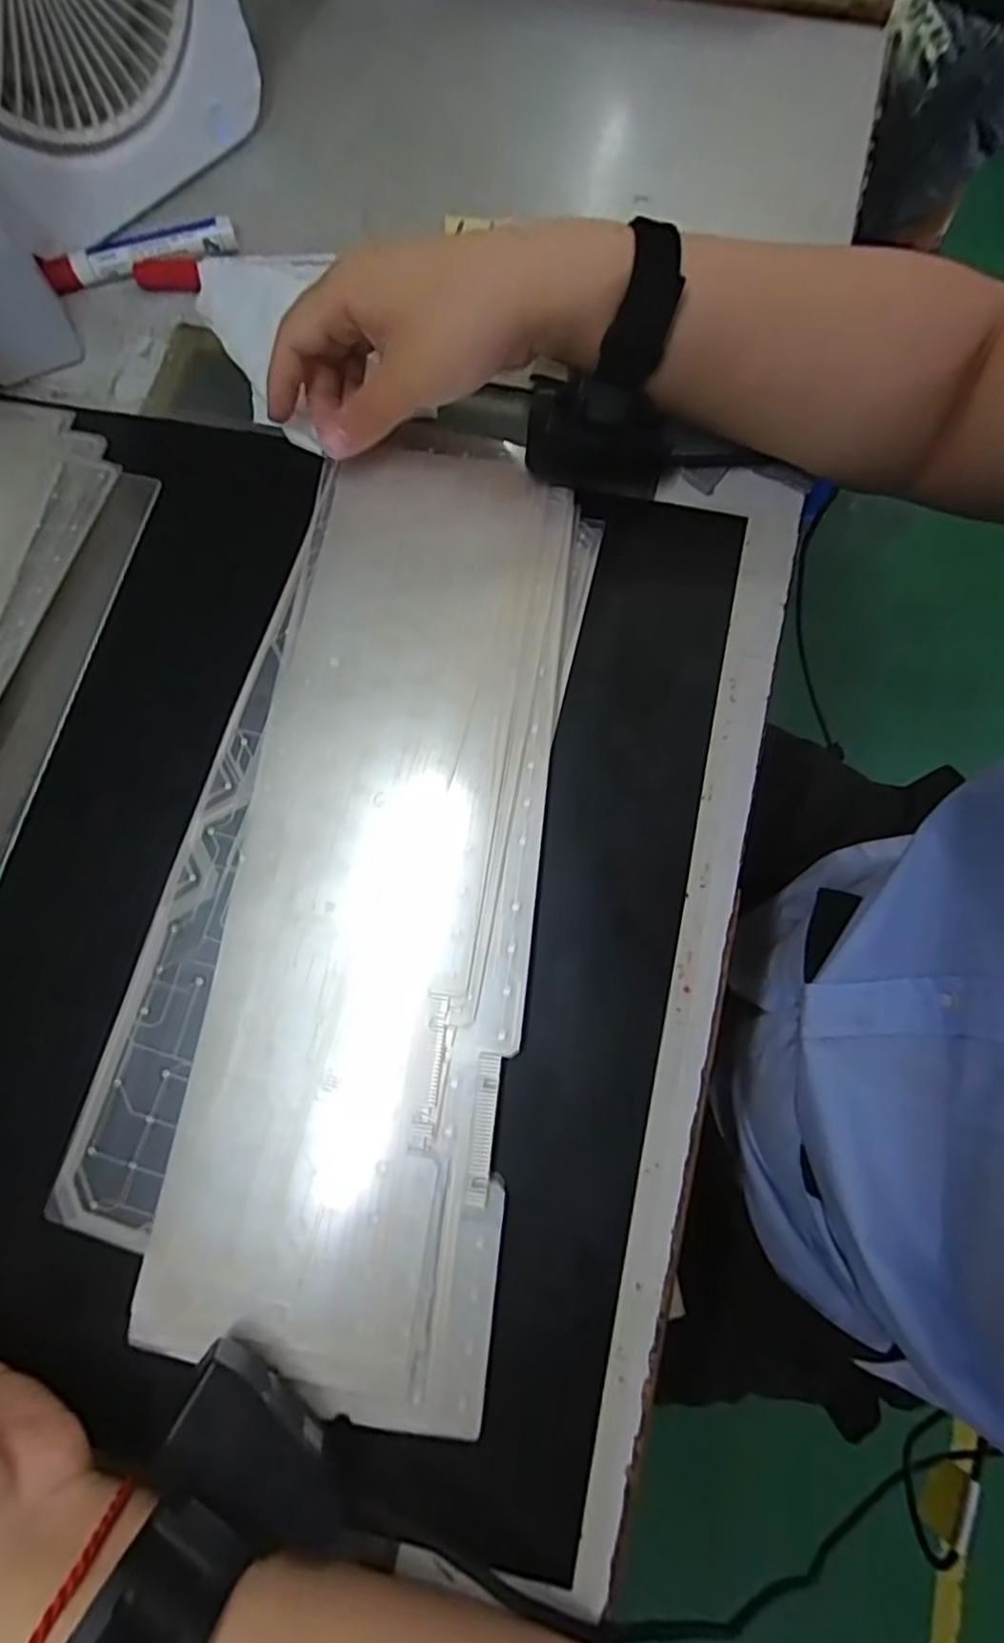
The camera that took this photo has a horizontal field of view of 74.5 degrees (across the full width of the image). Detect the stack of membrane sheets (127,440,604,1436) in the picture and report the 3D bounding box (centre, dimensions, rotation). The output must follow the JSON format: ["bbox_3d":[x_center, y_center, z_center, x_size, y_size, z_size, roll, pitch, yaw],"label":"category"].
[{"bbox_3d":[-0.050,0.013,0.304,0.140,0.005,0.422,8,77,3],"label":"stack of membrane sheets"}]

